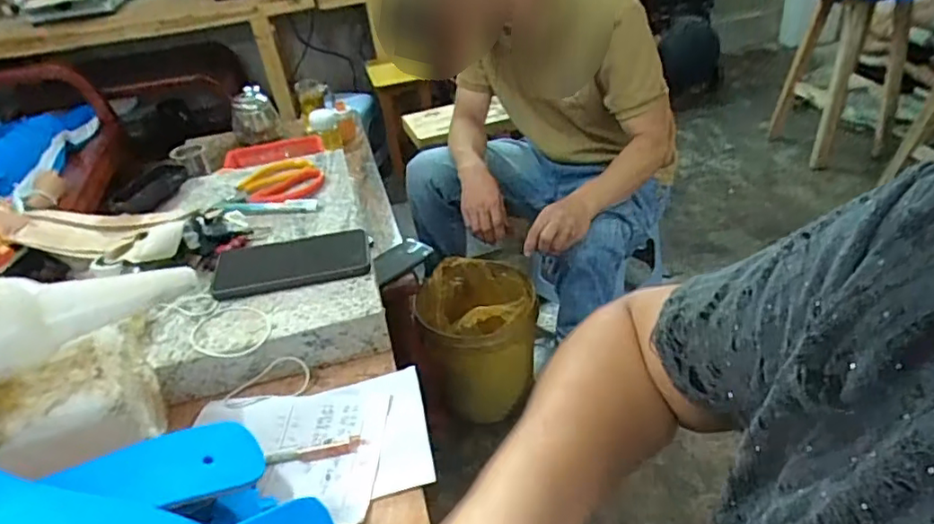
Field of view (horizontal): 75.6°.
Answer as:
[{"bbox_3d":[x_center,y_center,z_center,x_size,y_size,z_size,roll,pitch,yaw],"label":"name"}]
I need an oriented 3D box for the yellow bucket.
[{"bbox_3d":[0.032,0.167,1.385,0.247,0.272,0.281,-6,36,1],"label":"yellow bucket"}]

